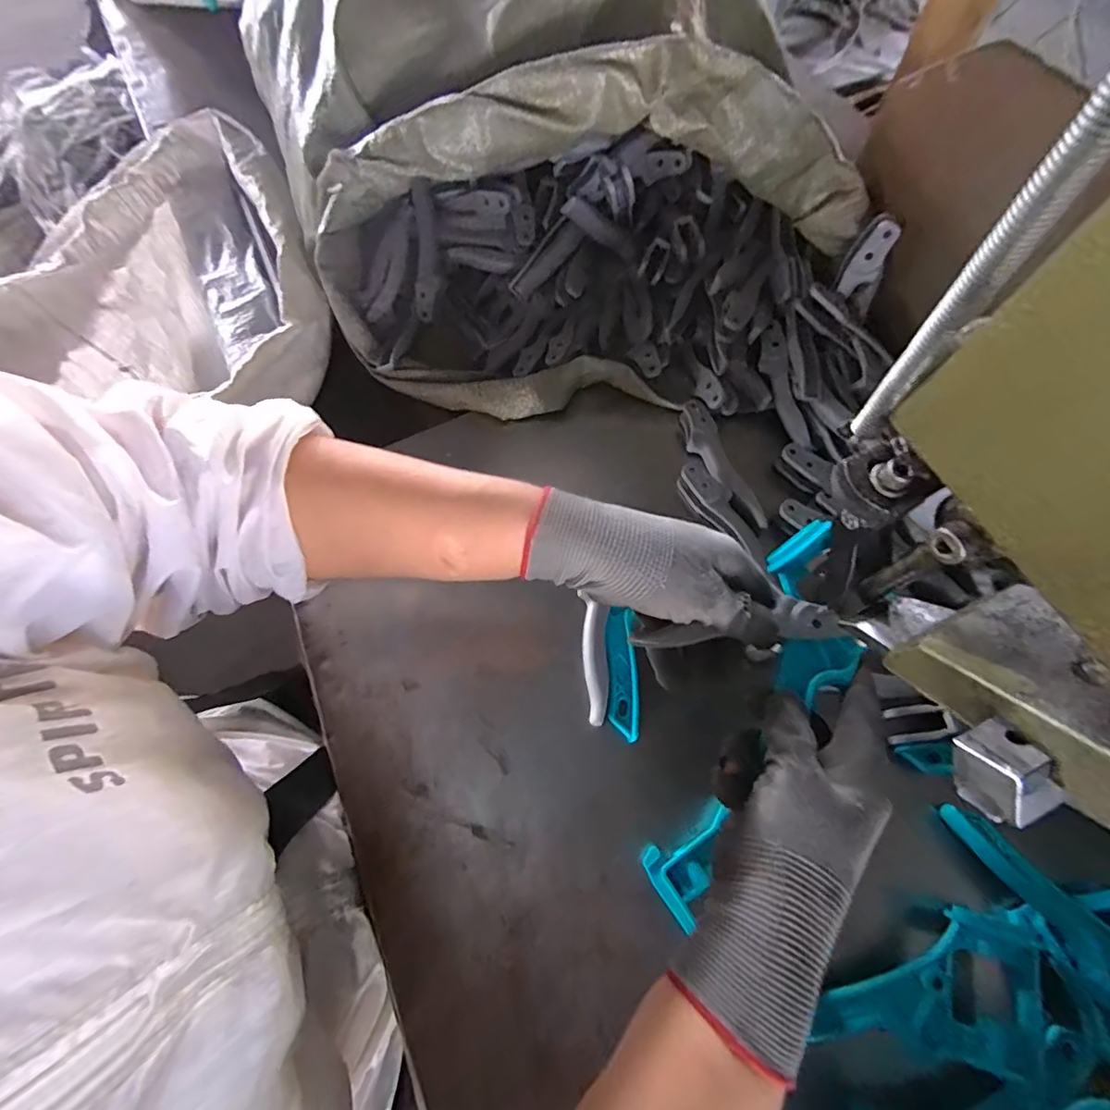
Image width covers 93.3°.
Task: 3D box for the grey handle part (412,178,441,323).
[{"bbox_3d":[-0.121,-0.281,0.491,0.022,0.020,0.112,0,106,0],"label":"grey handle part"}]

